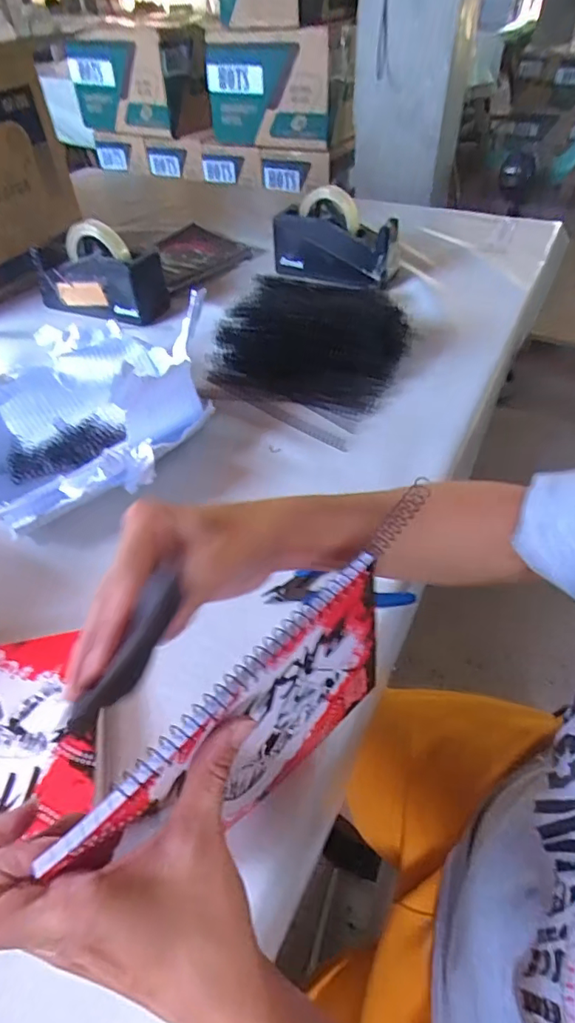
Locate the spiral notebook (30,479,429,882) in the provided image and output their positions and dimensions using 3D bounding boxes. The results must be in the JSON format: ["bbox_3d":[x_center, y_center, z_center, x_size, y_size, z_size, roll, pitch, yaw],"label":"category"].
[{"bbox_3d":[-0.015,0.123,0.282,0.184,0.150,0.013,-36,53,-25],"label":"spiral notebook"}]

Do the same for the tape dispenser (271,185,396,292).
[{"bbox_3d":[0.079,-0.447,0.828,0.202,0.110,0.089,15,50,15],"label":"tape dispenser"}]

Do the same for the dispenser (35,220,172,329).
[{"bbox_3d":[-0.291,-0.369,0.779,0.189,0.119,0.083,14,50,14],"label":"dispenser"}]

